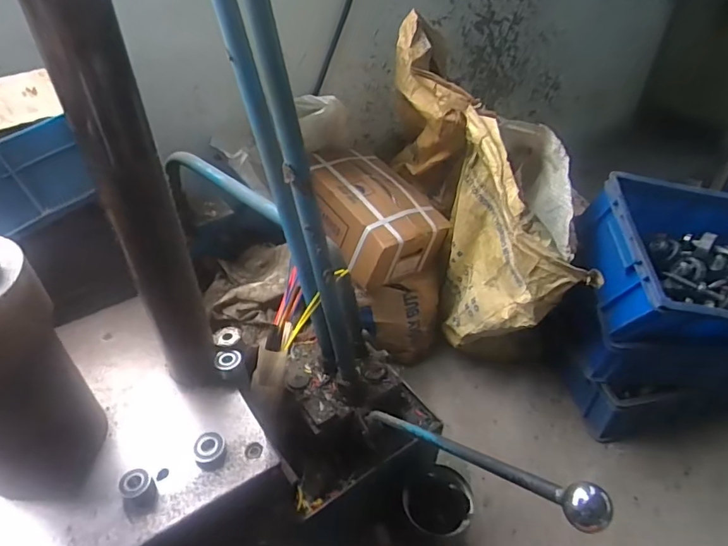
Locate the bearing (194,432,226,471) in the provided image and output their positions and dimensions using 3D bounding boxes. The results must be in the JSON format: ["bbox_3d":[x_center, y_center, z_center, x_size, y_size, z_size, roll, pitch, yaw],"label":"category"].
[{"bbox_3d":[-0.182,0.211,0.576,0.034,0.021,0.041,-13,42,-14],"label":"bearing"}]

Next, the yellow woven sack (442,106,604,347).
[{"bbox_3d":[0.298,-0.040,1.024,0.202,0.459,0.392,1,41,2],"label":"yellow woven sack"}]

